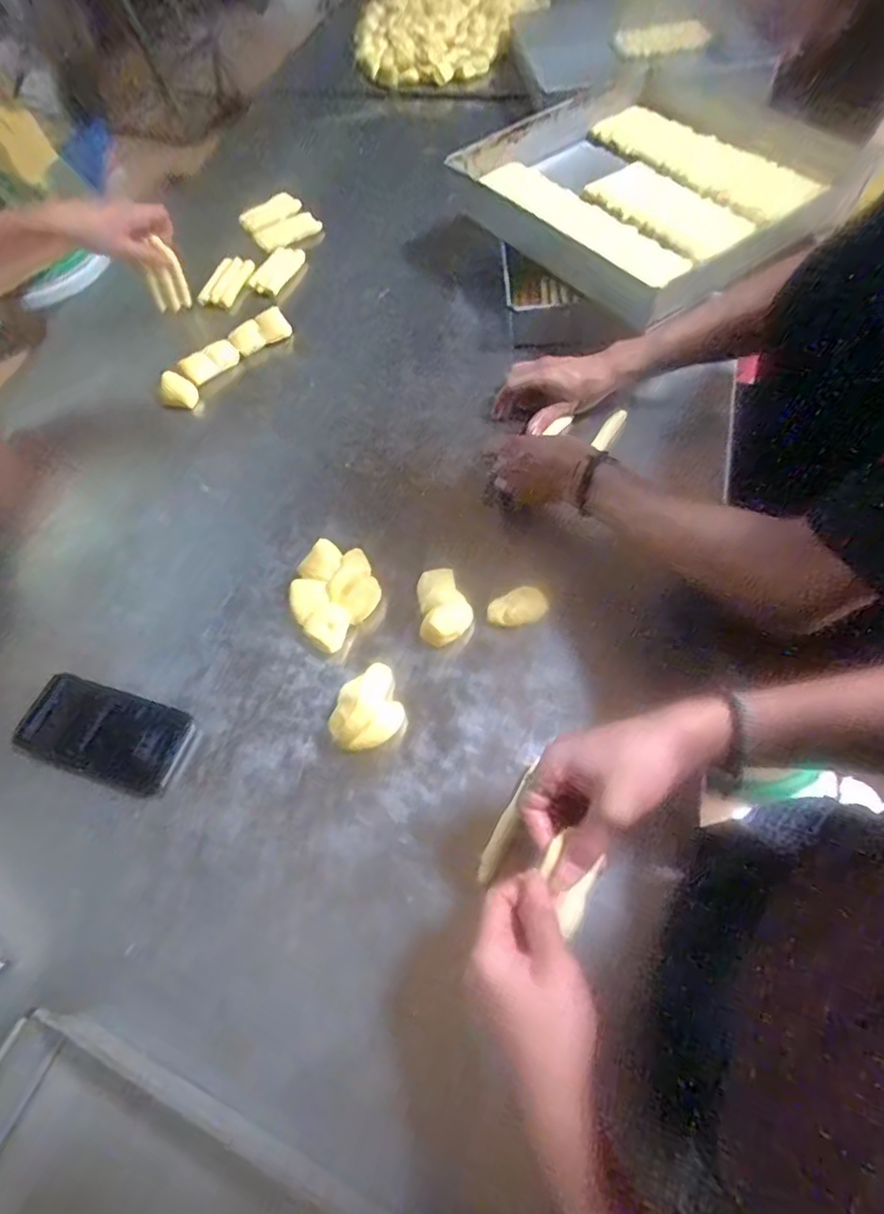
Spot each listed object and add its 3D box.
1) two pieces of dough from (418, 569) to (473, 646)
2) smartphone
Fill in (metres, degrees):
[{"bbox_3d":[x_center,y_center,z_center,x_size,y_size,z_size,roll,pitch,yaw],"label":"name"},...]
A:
[{"bbox_3d":[0.003,0.000,0.617,0.050,0.034,0.075,-6,60,1],"label":"two pieces of dough"},{"bbox_3d":[-0.317,0.119,0.575,0.150,0.010,0.081,21,65,2],"label":"smartphone"}]

